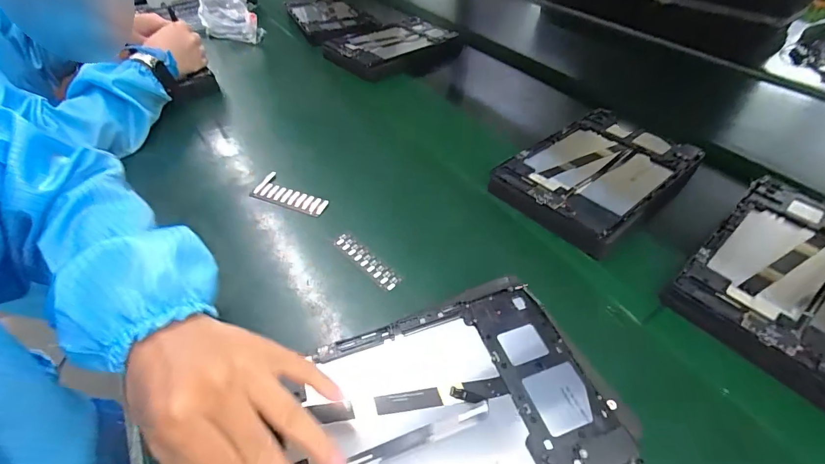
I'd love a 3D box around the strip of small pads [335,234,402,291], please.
[{"bbox_3d":[-0.047,0.030,0.392,0.016,0.010,0.089,-35,55,-30],"label":"strip of small pads"}]

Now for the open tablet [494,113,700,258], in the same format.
[{"bbox_3d":[0.233,-0.079,0.479,0.241,0.021,0.155,-31,53,-27],"label":"open tablet"}]

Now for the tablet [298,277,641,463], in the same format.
[{"bbox_3d":[0.014,0.127,0.267,0.235,0.017,0.150,-17,45,-15],"label":"tablet"}]

